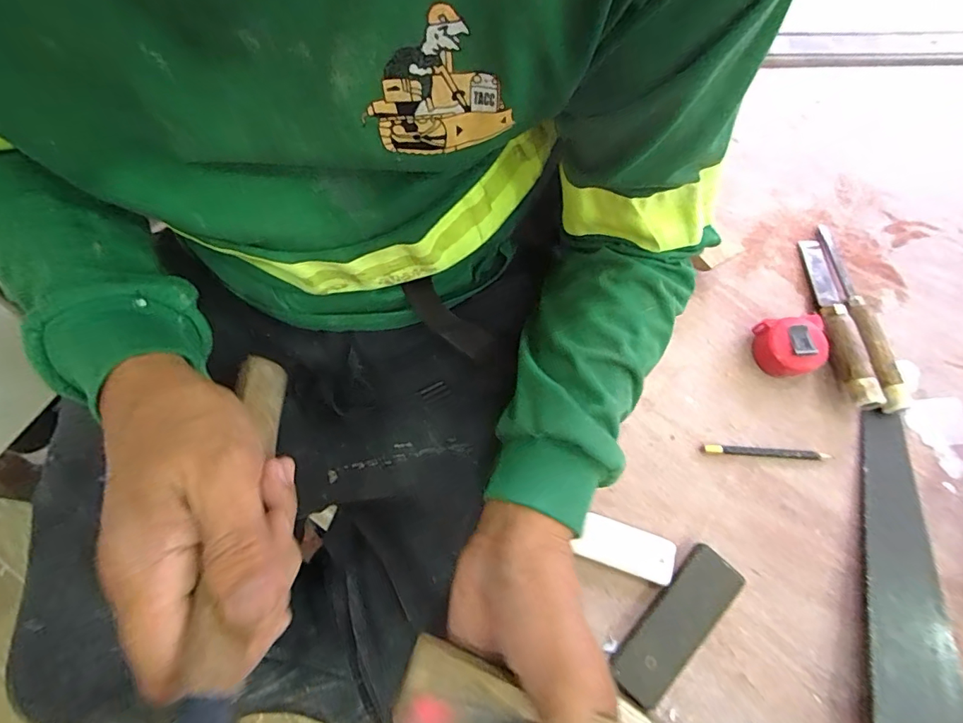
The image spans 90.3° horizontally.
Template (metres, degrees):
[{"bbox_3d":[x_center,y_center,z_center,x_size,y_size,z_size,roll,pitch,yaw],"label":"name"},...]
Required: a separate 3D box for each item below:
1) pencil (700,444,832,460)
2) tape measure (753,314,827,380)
[{"bbox_3d":[0.298,0.095,0.503,0.129,0.006,0.010,4,73,0],"label":"pencil"},{"bbox_3d":[0.335,-0.016,0.518,0.064,0.042,0.065,-3,73,-3],"label":"tape measure"}]

